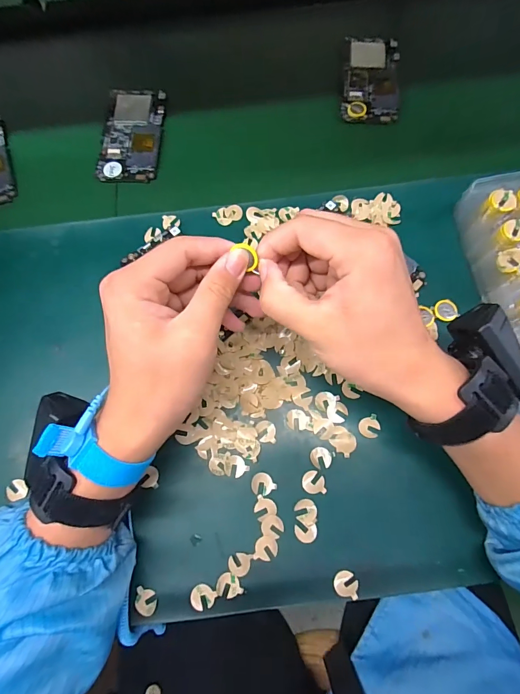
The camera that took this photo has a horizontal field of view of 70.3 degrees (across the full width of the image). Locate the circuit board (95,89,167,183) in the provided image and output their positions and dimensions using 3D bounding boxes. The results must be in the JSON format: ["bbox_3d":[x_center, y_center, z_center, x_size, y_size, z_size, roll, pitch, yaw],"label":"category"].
[{"bbox_3d":[-0.142,-0.239,0.415,0.064,0.011,0.122,3,75,2],"label":"circuit board"}]

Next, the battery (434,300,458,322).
[{"bbox_3d":[0.167,-0.033,0.331,0.019,0.005,0.020,-25,76,-6],"label":"battery"}]

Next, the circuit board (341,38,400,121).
[{"bbox_3d":[0.129,-0.312,0.429,0.061,0.012,0.118,4,72,3],"label":"circuit board"}]

